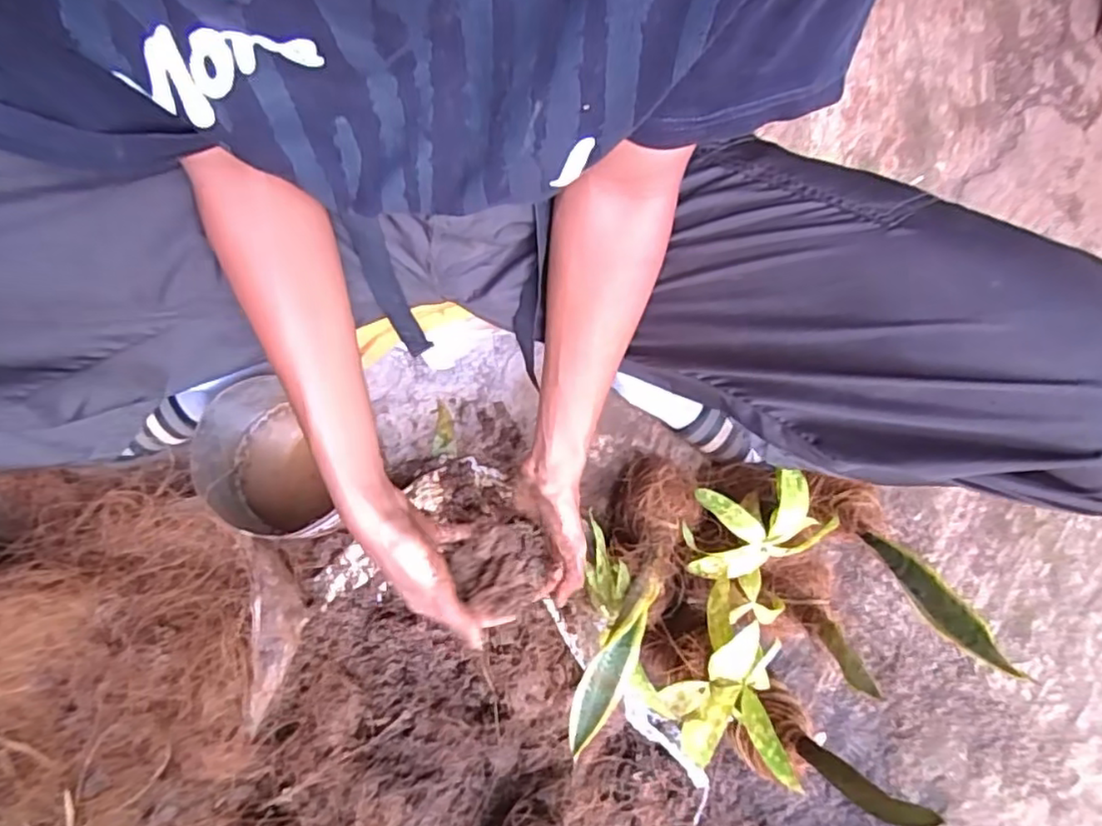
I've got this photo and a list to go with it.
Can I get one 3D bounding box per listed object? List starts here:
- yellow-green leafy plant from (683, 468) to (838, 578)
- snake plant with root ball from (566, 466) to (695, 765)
[{"bbox_3d":[0.202,0.105,0.632,0.143,0.059,0.087,-12,79,-4],"label":"yellow-green leafy plant"},{"bbox_3d":[0.073,0.165,0.604,0.089,0.092,0.306,20,40,6],"label":"snake plant with root ball"}]

